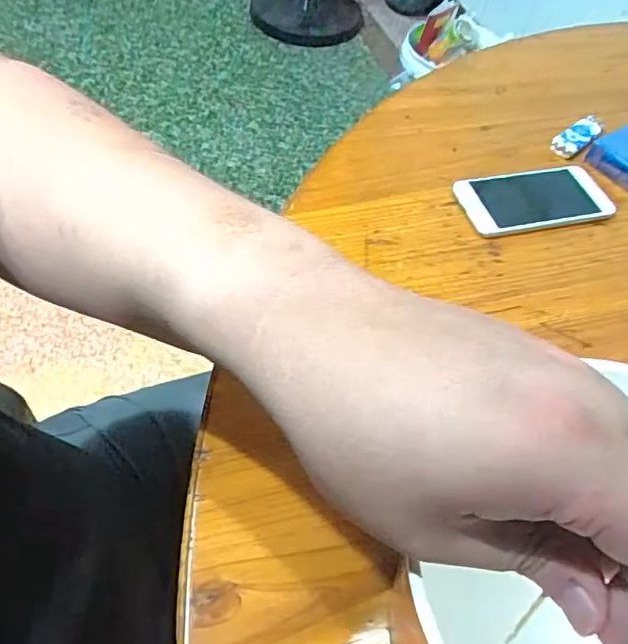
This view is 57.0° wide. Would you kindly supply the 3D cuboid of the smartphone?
[{"bbox_3d":[0.189,-0.106,0.497,0.129,0.012,0.065,-11,56,-12],"label":"smartphone"}]

